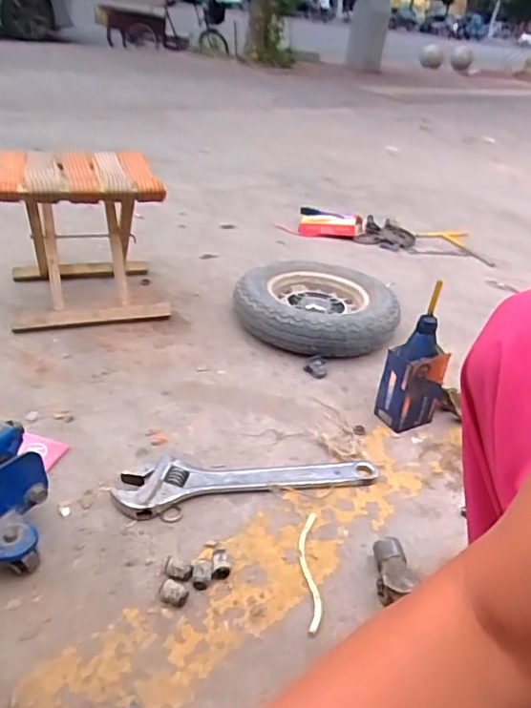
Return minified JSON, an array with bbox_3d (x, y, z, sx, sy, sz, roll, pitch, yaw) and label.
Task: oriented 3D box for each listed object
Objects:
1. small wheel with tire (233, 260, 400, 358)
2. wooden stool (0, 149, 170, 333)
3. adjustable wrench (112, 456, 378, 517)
[{"bbox_3d":[0.101,-0.090,1.144,0.316,0.094,0.302,3,32,-2],"label":"small wheel with tire"},{"bbox_3d":[-0.386,-0.251,1.153,0.303,0.292,0.305,-8,34,-19],"label":"wooden stool"},{"bbox_3d":[-0.024,0.172,0.784,0.365,0.024,0.078,-5,34,-15],"label":"adjustable wrench"}]

